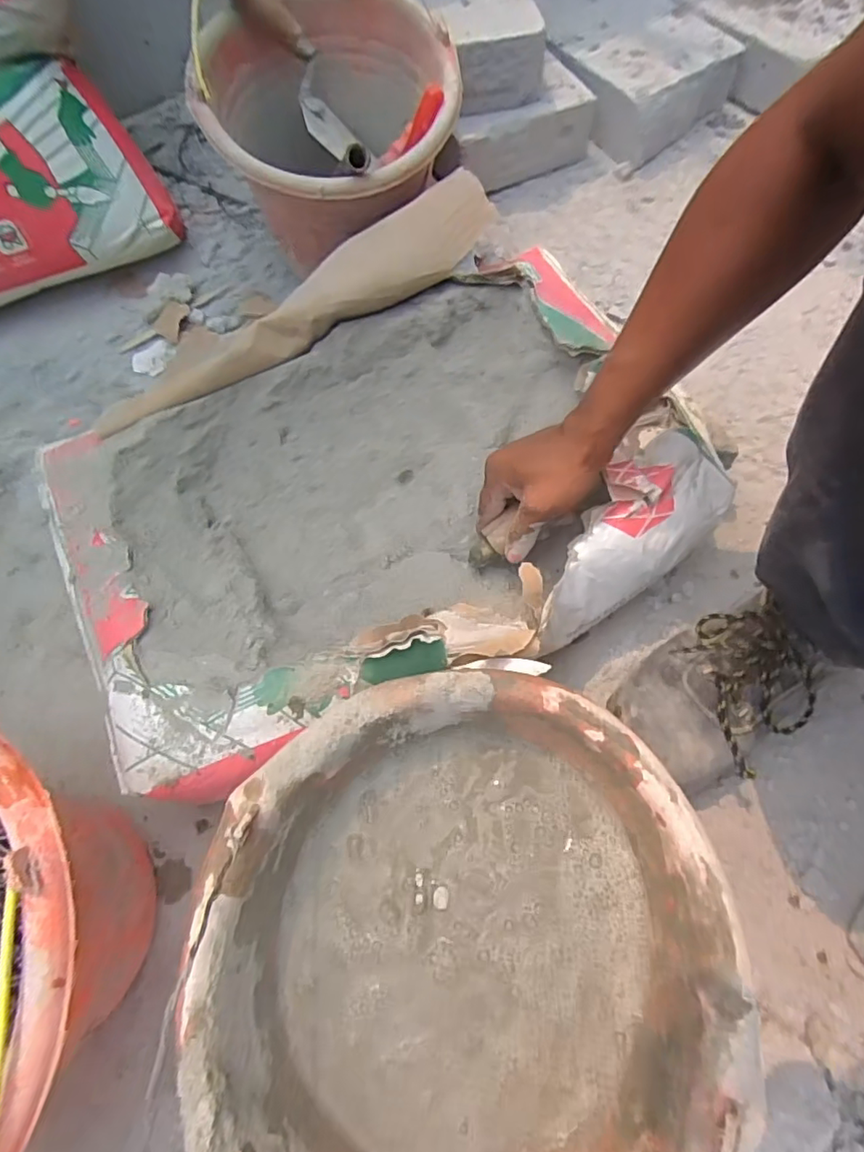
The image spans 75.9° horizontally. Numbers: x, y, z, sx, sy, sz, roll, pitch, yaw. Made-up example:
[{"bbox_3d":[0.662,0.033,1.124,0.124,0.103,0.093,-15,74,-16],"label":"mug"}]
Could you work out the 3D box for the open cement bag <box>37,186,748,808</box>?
[{"bbox_3d":[-0.058,-0.076,0.510,0.511,0.149,0.386,-28,69,-8],"label":"open cement bag"}]

